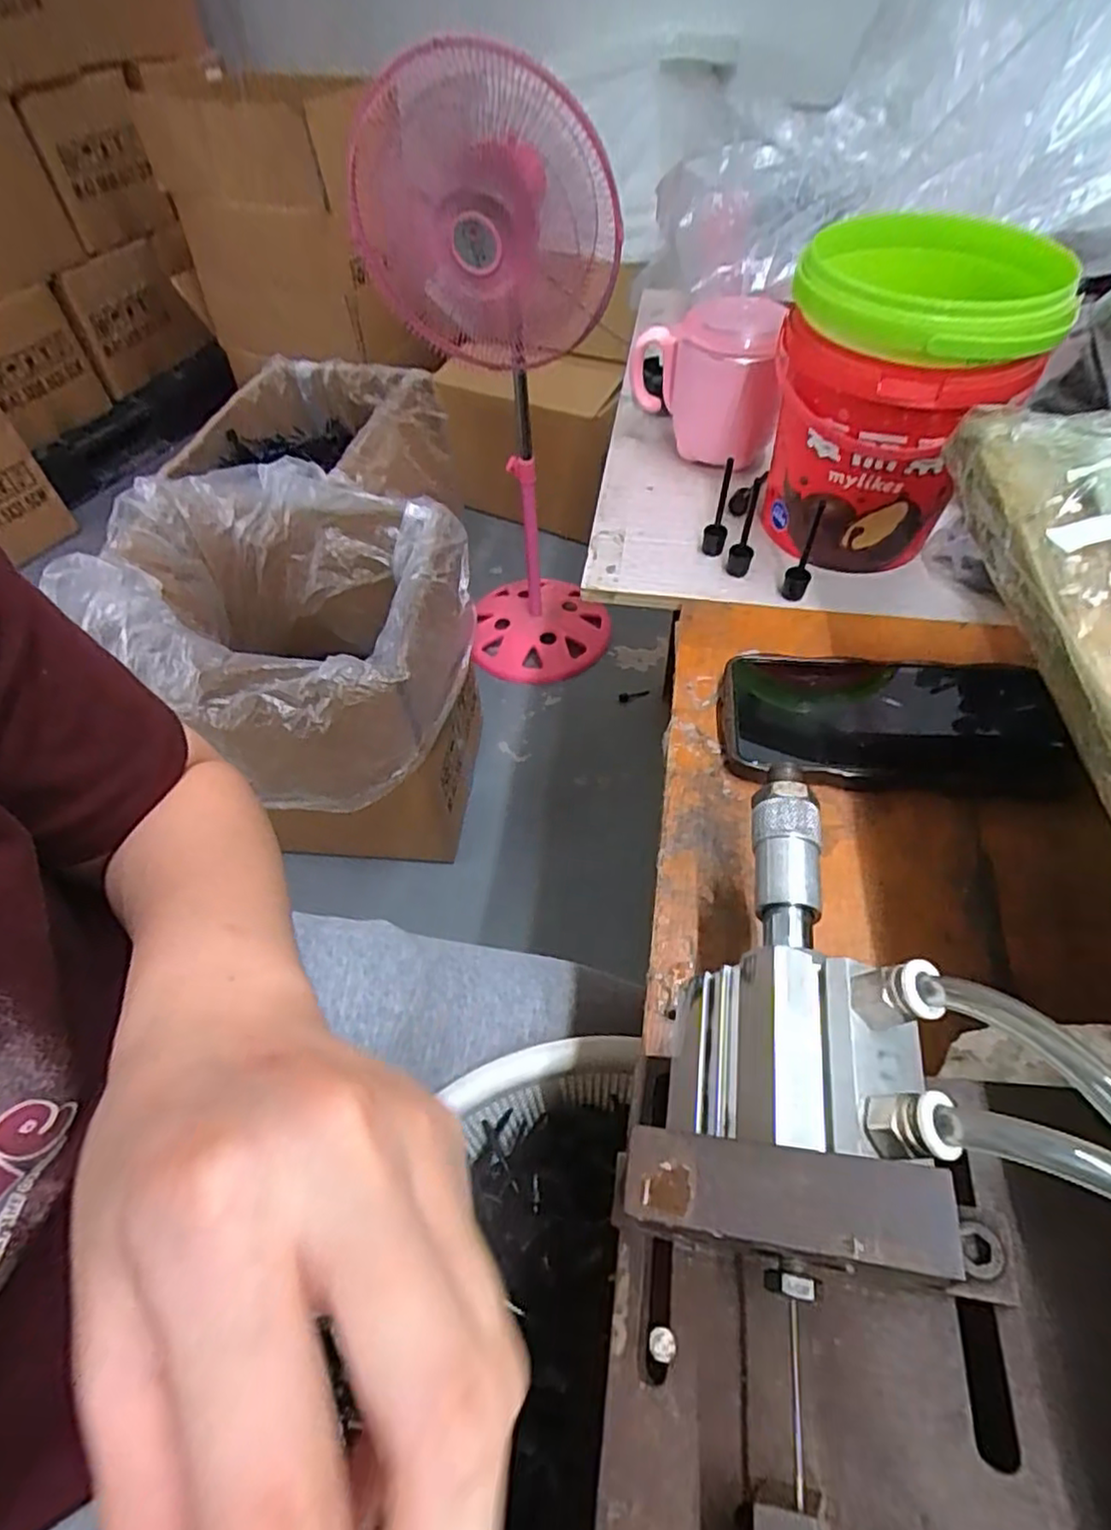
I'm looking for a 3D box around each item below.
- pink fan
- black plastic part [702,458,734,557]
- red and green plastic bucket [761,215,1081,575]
[{"bbox_3d":[-0.076,-0.505,1.080,0.325,0.850,0.231,-10,54,-6],"label":"pink fan"},{"bbox_3d":[0.104,-0.162,0.428,0.014,0.061,0.015,10,55,9],"label":"black plastic part"},{"bbox_3d":[0.192,-0.209,0.404,0.127,0.153,0.131,17,56,13],"label":"red and green plastic bucket"}]

